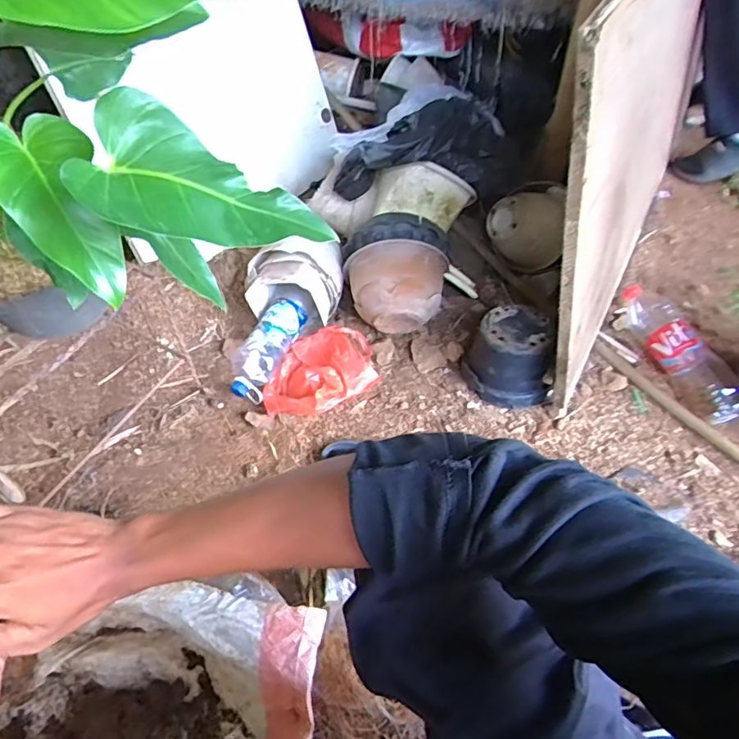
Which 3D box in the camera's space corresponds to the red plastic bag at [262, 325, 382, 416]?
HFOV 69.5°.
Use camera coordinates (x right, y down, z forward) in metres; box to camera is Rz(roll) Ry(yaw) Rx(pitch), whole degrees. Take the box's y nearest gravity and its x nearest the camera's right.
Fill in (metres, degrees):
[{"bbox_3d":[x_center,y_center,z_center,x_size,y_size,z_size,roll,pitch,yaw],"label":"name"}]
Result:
[{"bbox_3d":[-0.100,0.011,1.056,0.239,0.071,0.175,-35,56,-26],"label":"red plastic bag"}]

